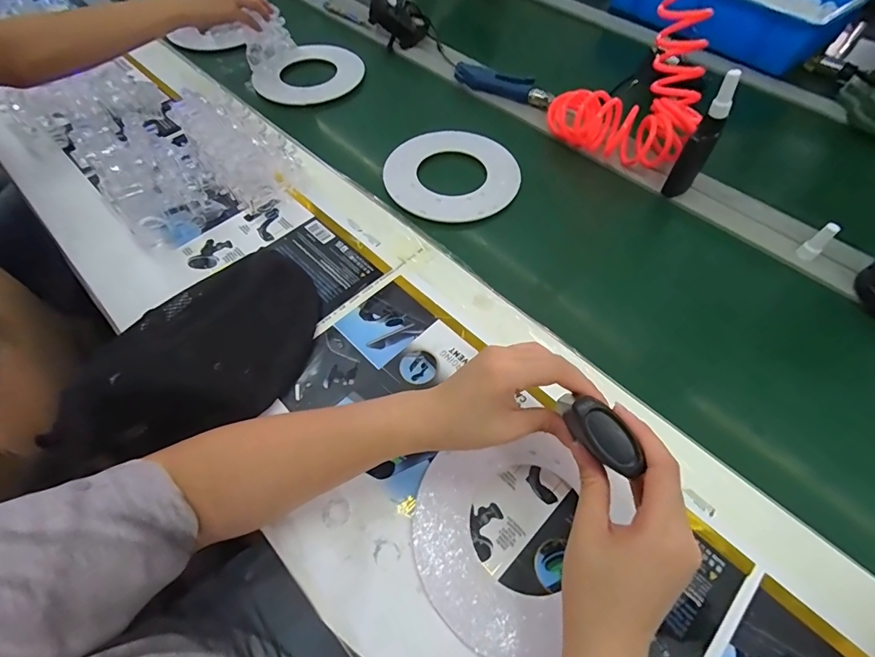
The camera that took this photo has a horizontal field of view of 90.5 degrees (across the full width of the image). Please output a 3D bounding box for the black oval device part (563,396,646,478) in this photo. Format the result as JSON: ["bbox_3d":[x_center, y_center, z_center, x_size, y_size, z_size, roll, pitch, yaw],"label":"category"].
[{"bbox_3d":[0.104,0.065,0.268,0.025,0.014,0.050,-44,79,13],"label":"black oval device part"}]

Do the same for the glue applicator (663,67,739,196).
[{"bbox_3d":[0.336,-0.236,0.553,0.030,0.162,0.032,32,63,19],"label":"glue applicator"}]

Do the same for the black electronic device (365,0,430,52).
[{"bbox_3d":[-0.093,-0.593,0.807,0.157,0.061,0.063,34,58,-22],"label":"black electronic device"}]

